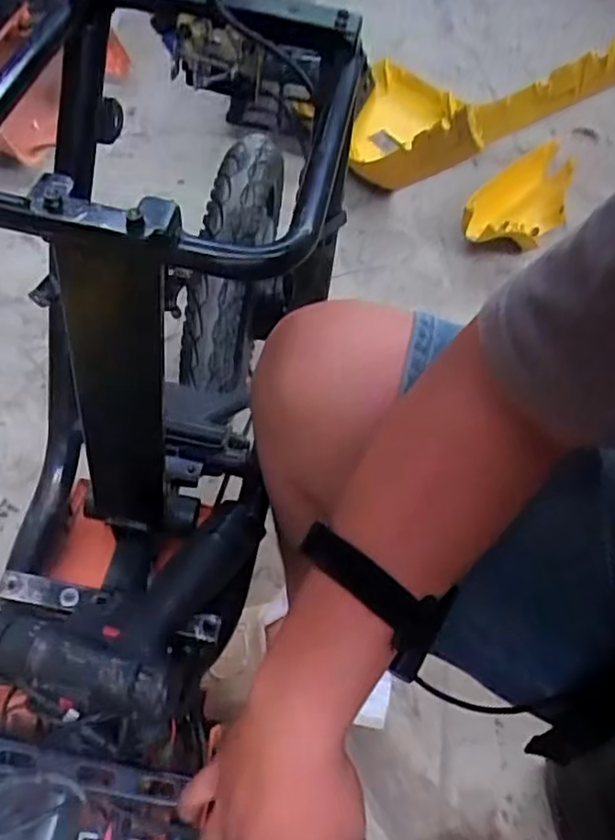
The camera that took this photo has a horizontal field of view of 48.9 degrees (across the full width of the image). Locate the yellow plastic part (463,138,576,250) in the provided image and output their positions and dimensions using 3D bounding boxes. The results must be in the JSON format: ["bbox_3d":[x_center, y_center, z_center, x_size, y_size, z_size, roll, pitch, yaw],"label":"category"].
[{"bbox_3d":[0.404,-0.401,1.278,0.258,0.106,0.111,-36,66,-25],"label":"yellow plastic part"}]

